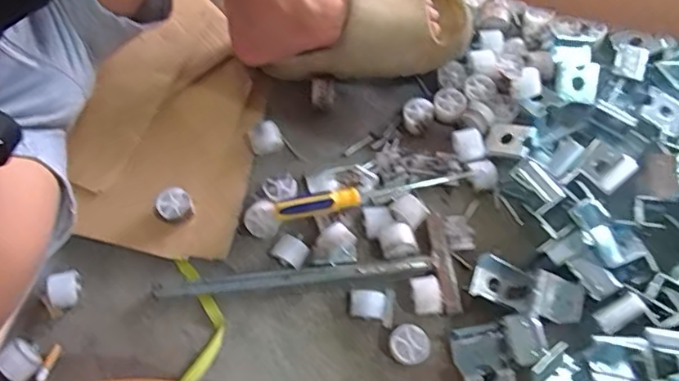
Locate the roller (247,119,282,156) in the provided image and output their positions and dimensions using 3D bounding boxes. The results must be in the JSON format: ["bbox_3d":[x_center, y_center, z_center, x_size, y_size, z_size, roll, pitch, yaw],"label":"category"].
[{"bbox_3d":[-0.085,-0.060,0.643,0.034,0.031,0.030,-18,67,-7],"label":"roller"}]

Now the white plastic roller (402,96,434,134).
[{"bbox_3d":[0.090,-0.090,0.659,0.035,0.021,0.033,0,66,0],"label":"white plastic roller"}]

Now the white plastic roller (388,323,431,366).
[{"bbox_3d":[0.067,0.151,0.550,0.037,0.021,0.038,0,66,0],"label":"white plastic roller"}]

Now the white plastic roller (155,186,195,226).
[{"bbox_3d":[-0.172,0.018,0.597,0.035,0.028,0.034,0,66,0],"label":"white plastic roller"}]

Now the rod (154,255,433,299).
[{"bbox_3d":[-0.046,0.091,0.583,0.276,0.013,0.017,-5,66,-2],"label":"rod"}]

